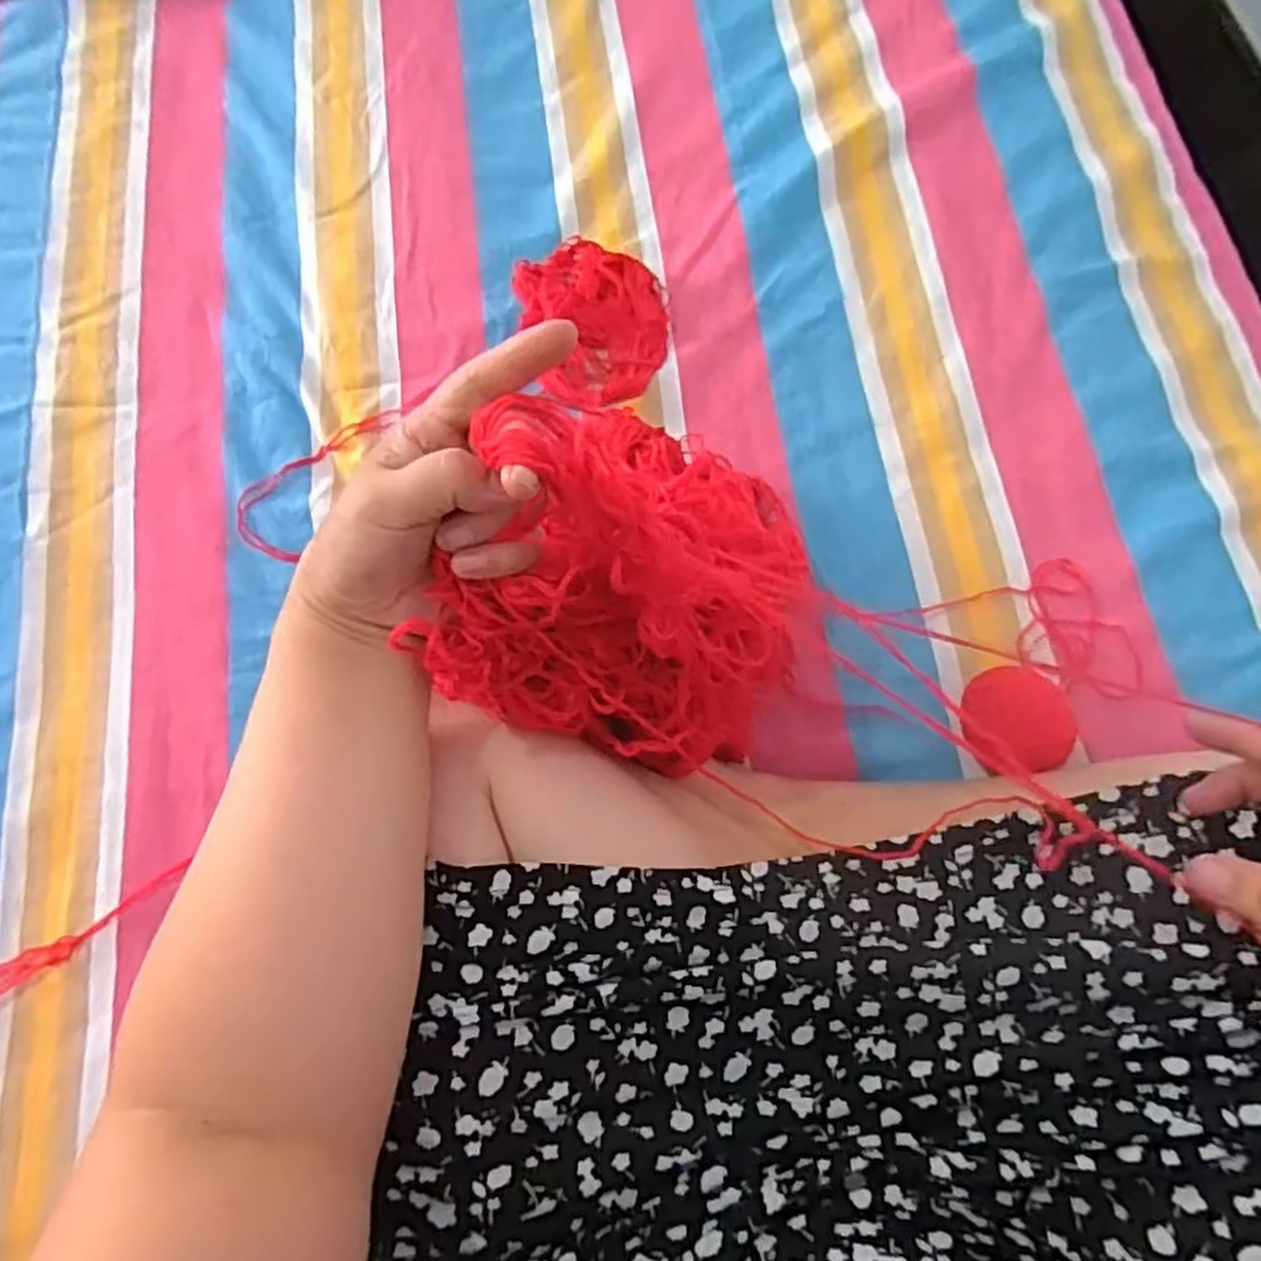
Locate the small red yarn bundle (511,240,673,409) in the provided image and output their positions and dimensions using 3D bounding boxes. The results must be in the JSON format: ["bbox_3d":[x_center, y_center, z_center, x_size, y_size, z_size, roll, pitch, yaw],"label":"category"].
[{"bbox_3d":[-0.024,-0.227,0.569,0.101,0.023,0.129,-17,74,-3],"label":"small red yarn bundle"}]

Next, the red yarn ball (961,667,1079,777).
[{"bbox_3d":[0.228,0.057,0.472,0.055,0.047,0.062,8,74,4],"label":"red yarn ball"}]

